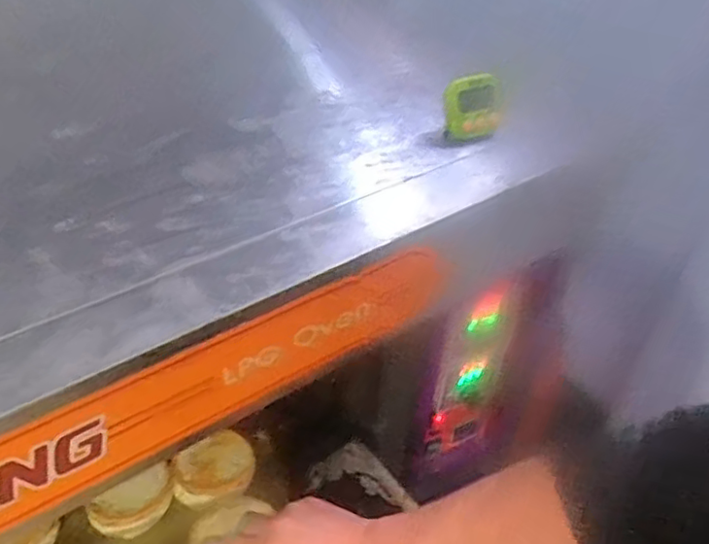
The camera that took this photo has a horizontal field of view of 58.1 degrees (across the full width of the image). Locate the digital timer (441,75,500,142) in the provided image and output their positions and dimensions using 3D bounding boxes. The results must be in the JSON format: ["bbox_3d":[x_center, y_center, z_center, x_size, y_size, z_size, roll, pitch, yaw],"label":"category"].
[{"bbox_3d":[0.125,-0.170,0.659,0.060,0.061,0.025,-8,6,-9],"label":"digital timer"}]

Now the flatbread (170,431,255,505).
[{"bbox_3d":[-0.164,0.234,0.762,0.100,0.036,0.077,-33,49,-31],"label":"flatbread"}]

